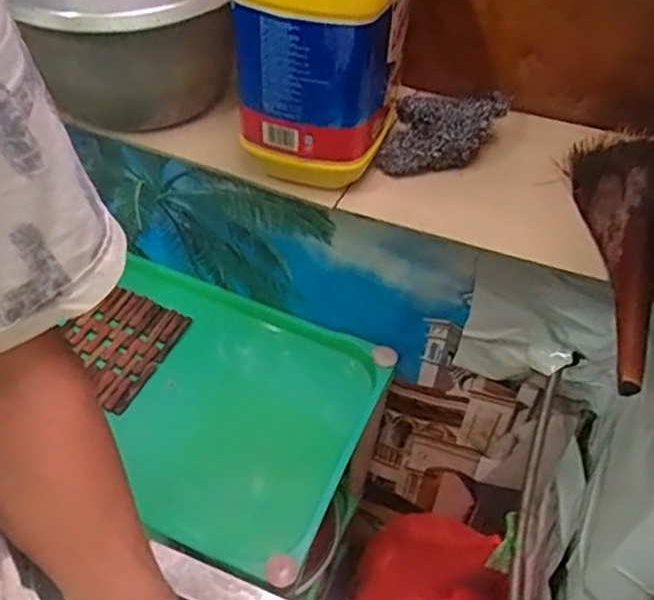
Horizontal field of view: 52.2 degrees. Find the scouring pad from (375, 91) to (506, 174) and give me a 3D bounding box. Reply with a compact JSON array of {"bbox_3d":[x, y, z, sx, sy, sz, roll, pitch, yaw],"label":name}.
[{"bbox_3d":[0.113,-0.163,0.657,0.122,0.059,0.061,2,48,-4],"label":"scouring pad"}]

